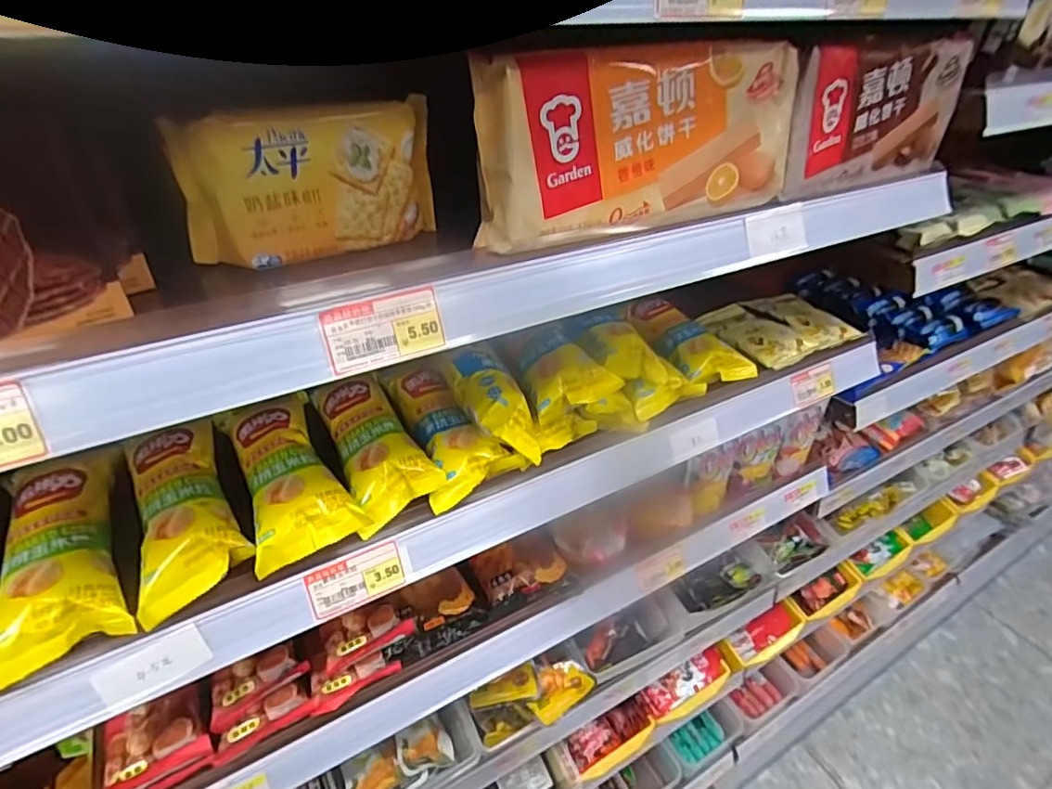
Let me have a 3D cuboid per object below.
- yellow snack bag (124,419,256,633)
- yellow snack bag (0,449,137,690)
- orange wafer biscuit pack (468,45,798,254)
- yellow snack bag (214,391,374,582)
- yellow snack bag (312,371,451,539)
[{"bbox_3d":[-0.263,0.079,0.438,0.068,0.038,0.177,-18,41,-26],"label":"yellow snack bag"},{"bbox_3d":[-0.326,0.103,0.396,0.074,0.034,0.175,-20,41,-28],"label":"yellow snack bag"},{"bbox_3d":[0.090,-0.185,0.418,0.260,0.111,0.032,-16,40,-23],"label":"orange wafer biscuit pack"},{"bbox_3d":[-0.198,0.052,0.470,0.075,0.033,0.184,-18,40,-25],"label":"yellow snack bag"},{"bbox_3d":[-0.134,0.031,0.503,0.067,0.036,0.189,-15,39,-22],"label":"yellow snack bag"}]

